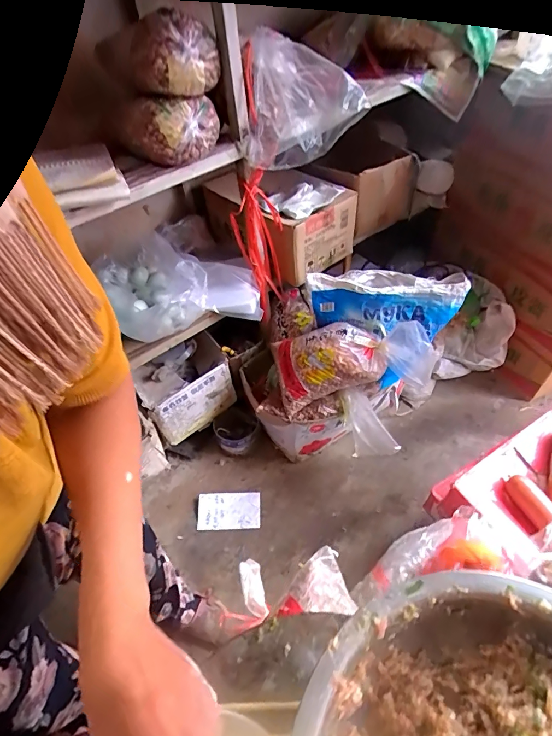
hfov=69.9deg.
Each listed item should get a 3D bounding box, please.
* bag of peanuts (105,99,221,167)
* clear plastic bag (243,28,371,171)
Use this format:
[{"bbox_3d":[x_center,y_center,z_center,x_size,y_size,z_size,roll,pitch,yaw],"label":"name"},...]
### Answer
[{"bbox_3d":[-0.215,-0.464,0.749,0.181,0.098,0.127,26,57,25],"label":"bag of peanuts"},{"bbox_3d":[0.045,-0.530,0.793,0.229,0.201,0.125,-10,49,-3],"label":"clear plastic bag"}]

